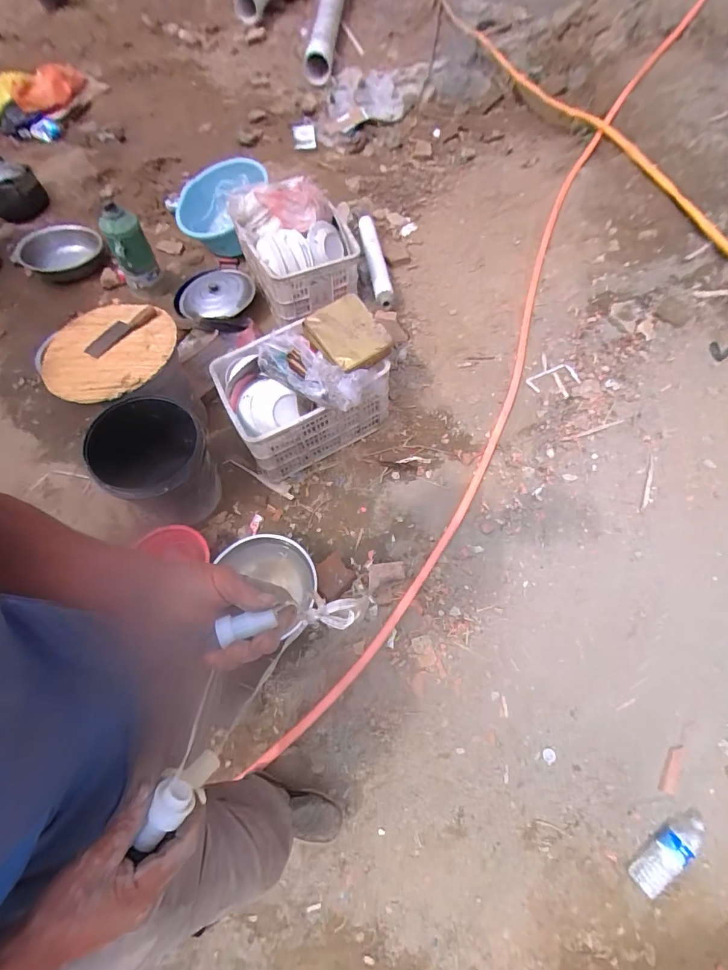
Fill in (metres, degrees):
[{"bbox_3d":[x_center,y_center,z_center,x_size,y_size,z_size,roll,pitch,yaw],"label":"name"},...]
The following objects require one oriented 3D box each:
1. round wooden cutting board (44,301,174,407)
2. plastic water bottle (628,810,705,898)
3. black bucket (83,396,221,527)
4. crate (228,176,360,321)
[{"bbox_3d":[-0.774,-0.412,1.316,0.374,0.043,0.383,0,63,-1],"label":"round wooden cutting board"},{"bbox_3d":[0.728,0.871,1.024,0.228,0.052,0.068,-38,69,-14],"label":"plastic water bottle"},{"bbox_3d":[-0.636,-0.057,1.367,0.320,0.359,0.334,-1,65,3],"label":"black bucket"},{"bbox_3d":[-0.276,-0.954,1.696,0.392,0.322,0.460,-23,66,-12],"label":"crate"}]

